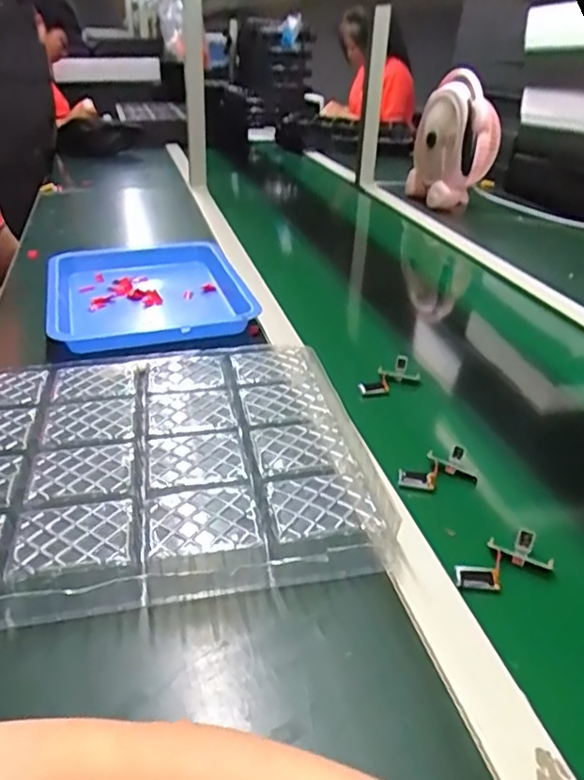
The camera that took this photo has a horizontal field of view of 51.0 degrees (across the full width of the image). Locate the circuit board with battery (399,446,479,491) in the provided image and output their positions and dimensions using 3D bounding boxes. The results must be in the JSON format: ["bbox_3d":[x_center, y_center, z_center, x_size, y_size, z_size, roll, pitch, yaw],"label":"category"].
[{"bbox_3d":[0.129,0.072,0.549,0.073,0.018,0.032,-7,31,-17],"label":"circuit board with battery"}]

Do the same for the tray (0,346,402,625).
[{"bbox_3d":[-0.165,0.060,0.505,0.435,0.050,0.281,-5,31,-13],"label":"tray"}]

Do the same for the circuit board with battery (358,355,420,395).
[{"bbox_3d":[0.105,-0.018,0.684,0.080,0.028,0.031,-15,32,-30],"label":"circuit board with battery"}]

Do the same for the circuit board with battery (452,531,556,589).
[{"bbox_3d":[0.153,0.128,0.455,0.076,0.019,0.034,-9,32,-20],"label":"circuit board with battery"}]

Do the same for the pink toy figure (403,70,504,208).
[{"bbox_3d":[0.386,-0.563,1.400,0.159,0.285,0.198,-2,26,-30],"label":"pink toy figure"}]

